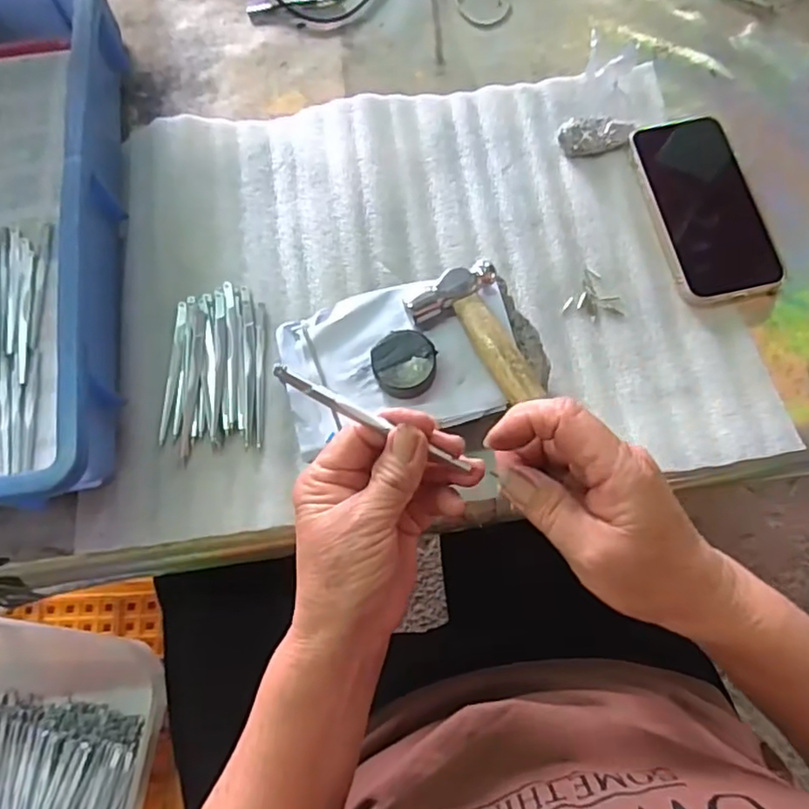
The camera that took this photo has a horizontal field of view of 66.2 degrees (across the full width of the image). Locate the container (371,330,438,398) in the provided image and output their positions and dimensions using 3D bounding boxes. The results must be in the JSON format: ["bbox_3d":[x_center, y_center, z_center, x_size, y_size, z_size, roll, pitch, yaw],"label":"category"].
[{"bbox_3d":[0.000,-0.024,0.384,0.038,0.020,0.041,-1,73,2],"label":"container"}]

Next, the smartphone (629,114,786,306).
[{"bbox_3d":[0.221,-0.147,0.456,0.076,0.012,0.145,-12,72,-2],"label":"smartphone"}]

